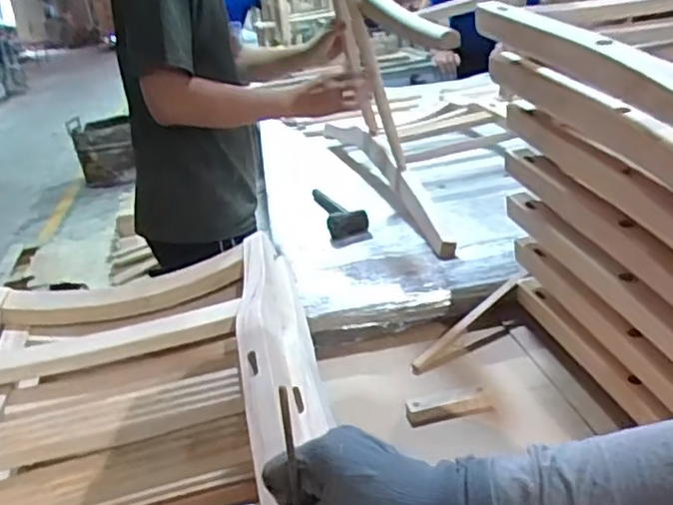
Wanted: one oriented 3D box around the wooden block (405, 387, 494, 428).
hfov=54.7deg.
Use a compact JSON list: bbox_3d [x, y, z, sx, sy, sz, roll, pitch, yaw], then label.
[{"bbox_3d":[0.147,0.202,0.860,0.109,0.027,0.029,-7,24,1],"label":"wooden block"}]

